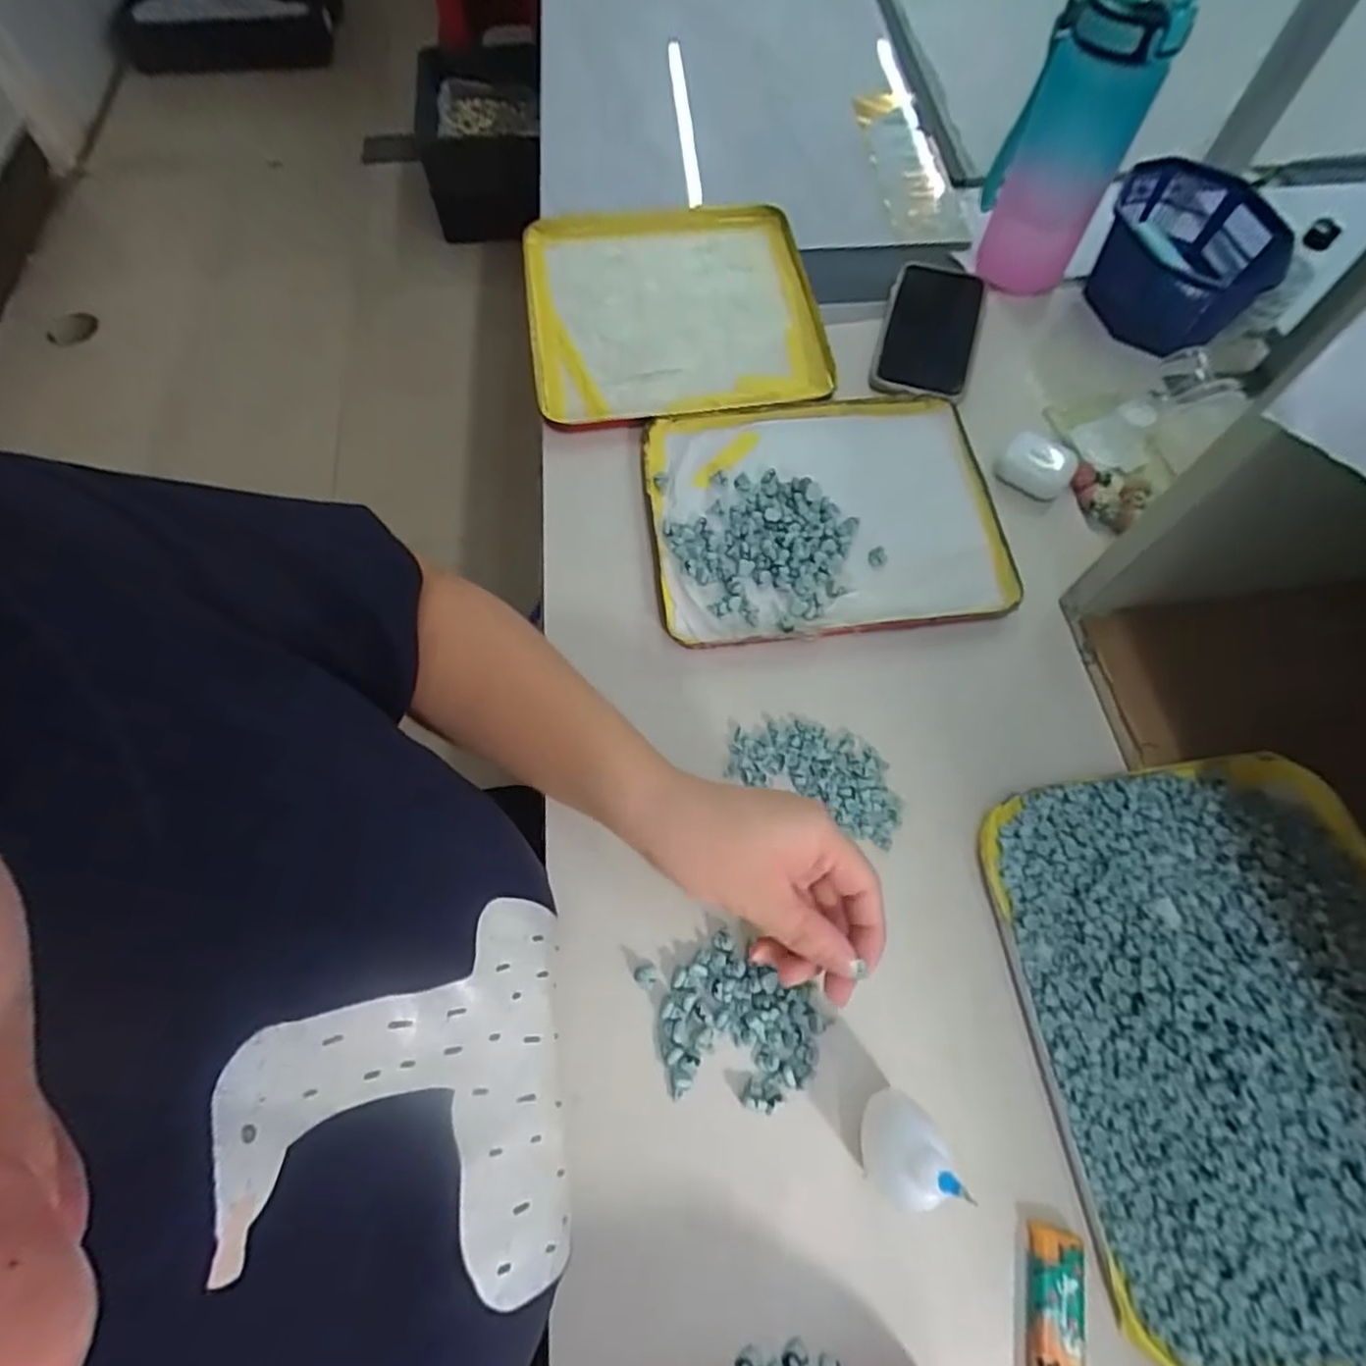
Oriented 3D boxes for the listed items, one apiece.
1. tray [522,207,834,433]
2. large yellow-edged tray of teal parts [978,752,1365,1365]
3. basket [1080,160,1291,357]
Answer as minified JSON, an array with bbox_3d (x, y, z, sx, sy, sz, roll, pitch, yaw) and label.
[{"bbox_3d":[-0.009,-0.327,0.598,0.242,0.032,0.264,-10,67,0],"label":"tray"},{"bbox_3d":[0.290,0.179,0.352,0.202,0.034,0.271,-9,67,0],"label":"large yellow-edged tray of teal parts"},{"bbox_3d":[0.434,-0.370,0.602,0.133,0.081,0.174,27,72,14],"label":"basket"}]

